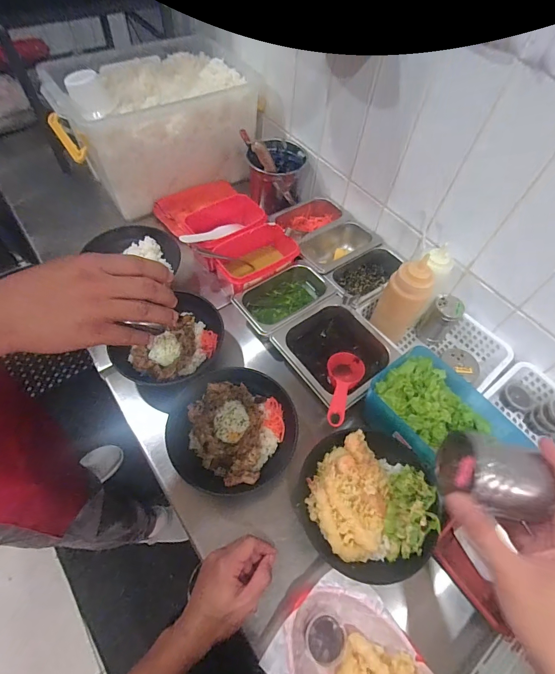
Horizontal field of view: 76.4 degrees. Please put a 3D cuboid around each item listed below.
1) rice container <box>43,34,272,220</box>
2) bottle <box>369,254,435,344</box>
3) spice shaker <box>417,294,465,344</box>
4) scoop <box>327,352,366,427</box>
[{"bbox_3d":[-0.267,-0.489,0.821,0.429,0.195,0.276,-31,66,-21],"label":"rice container"},{"bbox_3d":[0.216,-0.059,0.608,0.068,0.172,0.079,36,62,16],"label":"bottle"},{"bbox_3d":[0.302,-0.034,0.651,0.051,0.095,0.059,40,64,18],"label":"spice shaker"},{"bbox_3d":[0.103,0.080,0.566,0.062,0.035,0.150,21,35,8],"label":"scoop"}]

